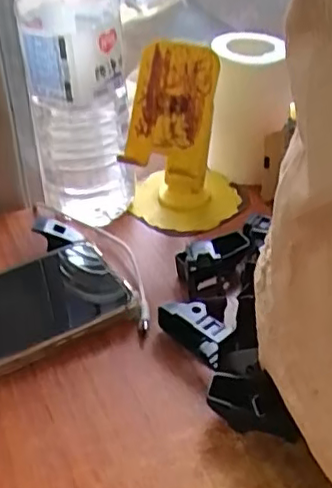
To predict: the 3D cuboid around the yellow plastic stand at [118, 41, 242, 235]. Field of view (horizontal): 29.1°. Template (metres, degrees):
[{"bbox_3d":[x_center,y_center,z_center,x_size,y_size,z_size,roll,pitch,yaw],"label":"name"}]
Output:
[{"bbox_3d":[0.013,-0.077,0.485,0.082,0.135,0.073,5,37,11],"label":"yellow plastic stand"}]

